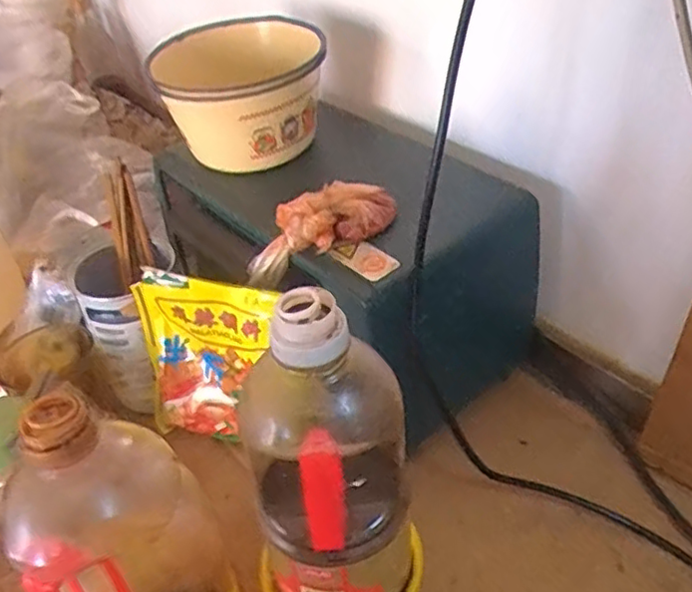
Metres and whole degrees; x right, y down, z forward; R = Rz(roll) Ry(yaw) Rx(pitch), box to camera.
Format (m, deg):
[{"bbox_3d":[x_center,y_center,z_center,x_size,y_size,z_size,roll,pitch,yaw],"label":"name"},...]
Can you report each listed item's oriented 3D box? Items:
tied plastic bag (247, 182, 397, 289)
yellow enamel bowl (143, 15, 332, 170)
[{"bbox_3d":[-0.025,-0.054,0.521,0.128,0.054,0.031,-29,43,1],"label":"tied plastic bag"},{"bbox_3d":[-0.095,-0.191,0.632,0.151,0.113,0.165,-8,41,-3],"label":"yellow enamel bowl"}]

